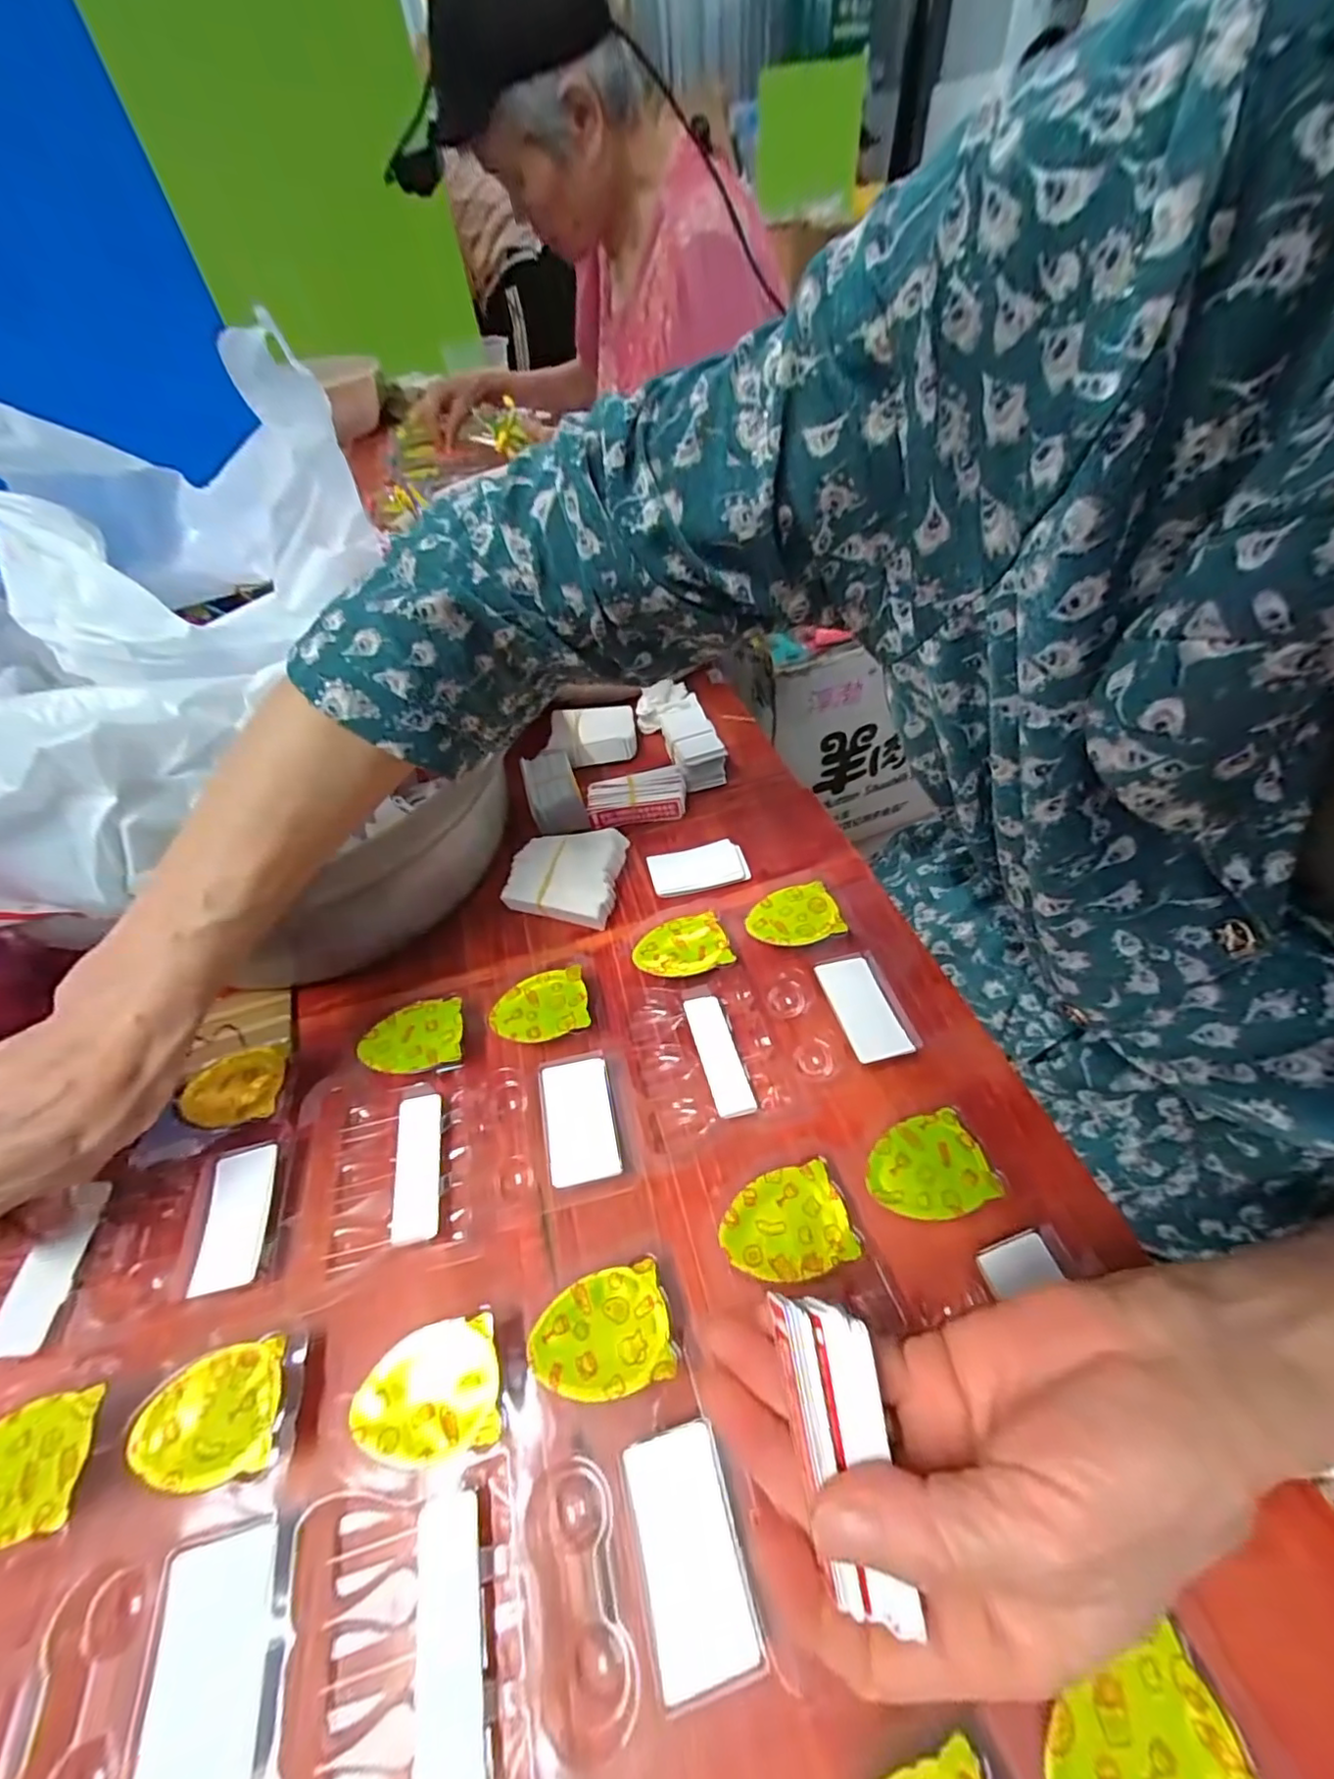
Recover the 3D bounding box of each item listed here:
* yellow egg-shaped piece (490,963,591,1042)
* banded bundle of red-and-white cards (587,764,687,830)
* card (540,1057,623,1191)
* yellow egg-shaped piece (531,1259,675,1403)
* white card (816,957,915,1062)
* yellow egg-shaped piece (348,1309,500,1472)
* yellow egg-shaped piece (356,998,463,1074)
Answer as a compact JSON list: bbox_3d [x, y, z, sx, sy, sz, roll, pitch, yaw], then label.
[{"bbox_3d":[-0.067,0.062,0.318,0.050,0.004,0.038,-17,53,-3],"label":"yellow egg-shaped piece"},{"bbox_3d":[-0.021,-0.063,0.421,0.066,0.026,0.029,-6,44,2],"label":"banded bundle of red-and-white cards"},{"bbox_3d":[-0.041,0.107,0.282,0.031,0.004,0.055,-10,50,-8],"label":"card"},{"bbox_3d":[-0.025,0.167,0.227,0.051,0.004,0.038,-12,48,-10],"label":"yellow egg-shaped piece"},{"bbox_3d":[0.098,0.059,0.306,0.027,0.004,0.057,-15,48,-4],"label":"white card"},{"bbox_3d":[-0.087,0.187,0.226,0.051,0.016,0.039,-14,44,-6],"label":"yellow egg-shaped piece"},{"bbox_3d":[-0.132,0.076,0.313,0.050,0.004,0.039,-8,48,-4],"label":"yellow egg-shaped piece"}]

